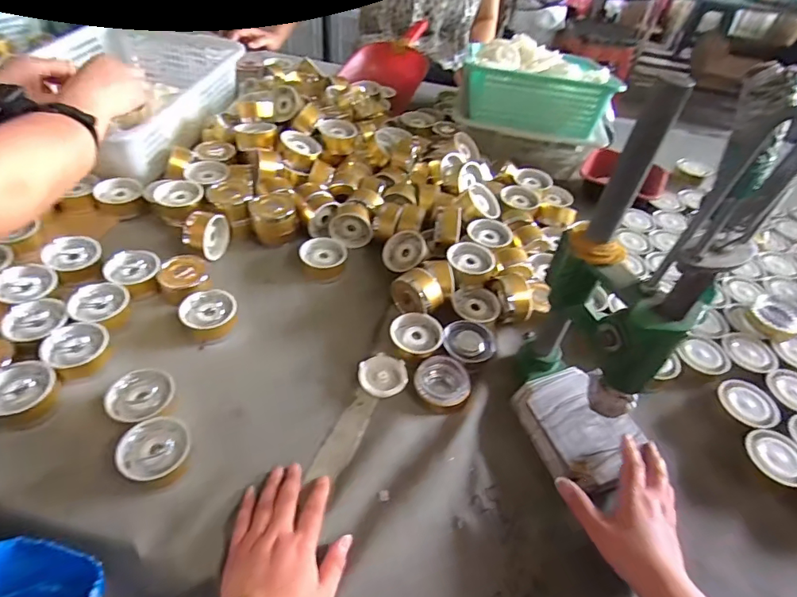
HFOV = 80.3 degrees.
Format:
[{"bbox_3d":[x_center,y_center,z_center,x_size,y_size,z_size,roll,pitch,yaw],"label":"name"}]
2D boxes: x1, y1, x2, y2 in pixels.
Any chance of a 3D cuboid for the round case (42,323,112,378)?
[{"bbox_3d":[-0.382,0.060,0.562,0.066,0.032,0.065,4,45,-4],"label":"round case"}]

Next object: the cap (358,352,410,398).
[{"bbox_3d":[-0.019,0.099,0.594,0.059,0.020,0.059,4,45,-4],"label":"cap"}]

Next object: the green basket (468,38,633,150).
[{"bbox_3d":[0.275,-0.406,0.928,0.269,0.131,0.194,19,47,12],"label":"green basket"}]

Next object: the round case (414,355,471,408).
[{"bbox_3d":[0.055,0.102,0.584,0.066,0.028,0.058,-7,47,-14],"label":"round case"}]

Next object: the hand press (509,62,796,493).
[{"bbox_3d":[0.237,-0.006,0.465,0.113,0.401,0.176,-6,41,-19],"label":"hand press"}]

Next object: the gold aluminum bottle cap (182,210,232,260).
[{"bbox_3d":[-0.292,-0.096,0.717,0.044,0.068,0.072,10,45,2],"label":"gold aluminum bottle cap"}]

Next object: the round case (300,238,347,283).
[{"bbox_3d":[-0.115,-0.058,0.725,0.071,0.032,0.073,0,46,-7],"label":"round case"}]

